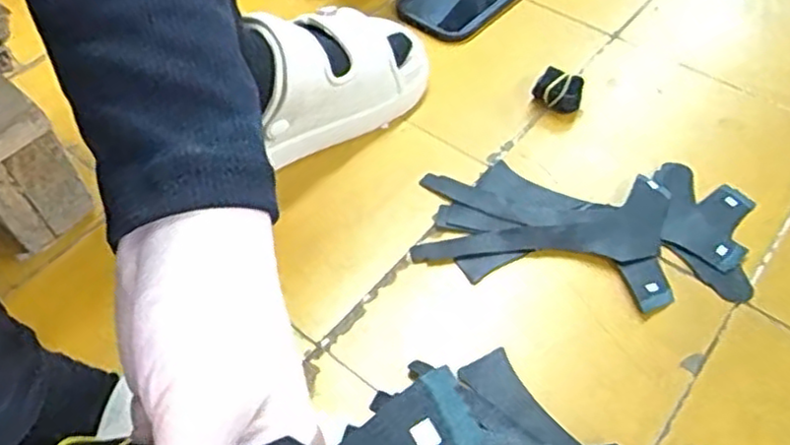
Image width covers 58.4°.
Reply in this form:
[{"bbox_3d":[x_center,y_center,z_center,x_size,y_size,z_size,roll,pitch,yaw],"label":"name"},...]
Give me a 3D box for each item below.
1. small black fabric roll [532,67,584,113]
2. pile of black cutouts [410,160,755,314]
[{"bbox_3d":[0.138,-0.111,0.598,0.039,0.036,0.025,15,55,13],"label":"small black fabric roll"},{"bbox_3d":[0.137,0.002,0.525,0.229,0.015,0.117,8,54,8],"label":"pile of black cutouts"}]

